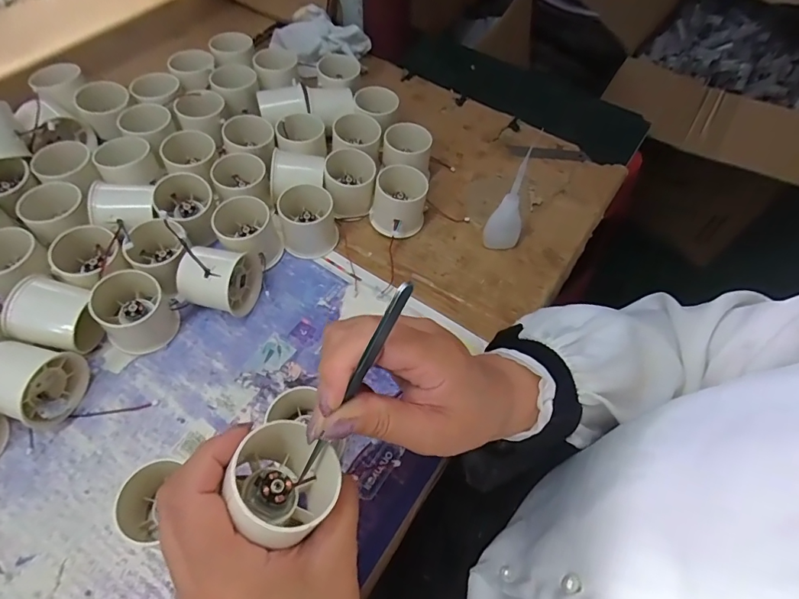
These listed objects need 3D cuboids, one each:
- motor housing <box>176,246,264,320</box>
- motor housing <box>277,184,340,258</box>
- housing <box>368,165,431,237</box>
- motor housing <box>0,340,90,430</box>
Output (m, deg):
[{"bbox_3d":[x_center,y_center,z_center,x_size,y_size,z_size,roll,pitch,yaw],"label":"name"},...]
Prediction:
[{"bbox_3d":[-0.155,-0.018,0.393,0.054,0.058,0.057,14,59,5],"label":"motor housing"},{"bbox_3d":[-0.090,-0.078,0.440,0.056,0.047,0.057,-8,60,-9],"label":"motor housing"},{"bbox_3d":[-0.001,-0.095,0.453,0.056,0.051,0.059,4,59,-1],"label":"housing"},{"bbox_3d":[-0.275,0.063,0.340,0.055,0.053,0.055,17,59,7],"label":"motor housing"}]

